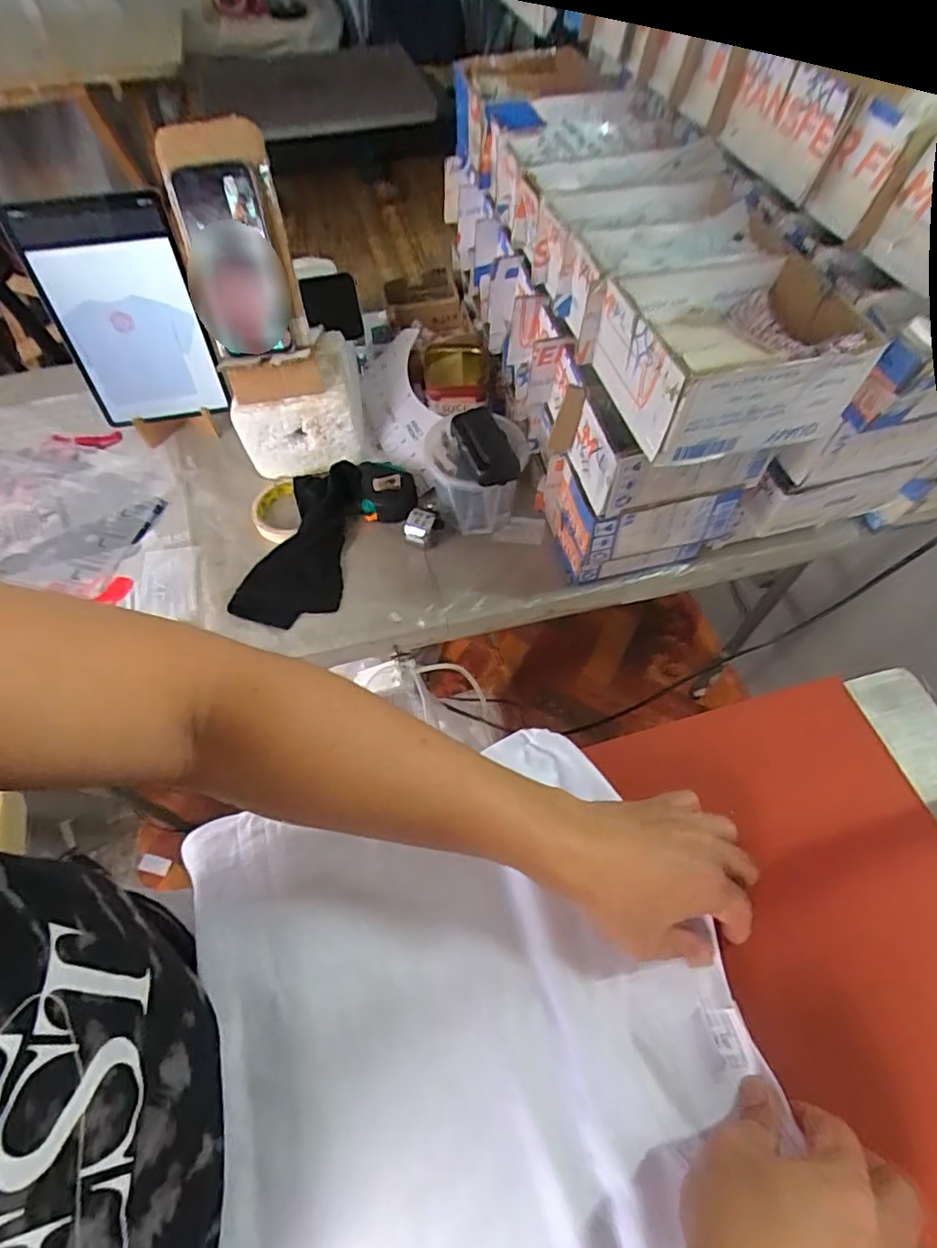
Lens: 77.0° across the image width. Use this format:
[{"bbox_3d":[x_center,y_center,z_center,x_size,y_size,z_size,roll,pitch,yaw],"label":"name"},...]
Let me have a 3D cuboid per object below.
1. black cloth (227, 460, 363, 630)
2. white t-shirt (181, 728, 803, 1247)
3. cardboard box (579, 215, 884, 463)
[{"bbox_3d":[-0.194,-0.098,0.698,0.119,0.036,0.216,11,61,6],"label":"black cloth"},{"bbox_3d":[0.004,0.290,0.332,0.306,0.039,0.424,-16,61,-9],"label":"white t-shirt"},{"bbox_3d":[0.188,-0.203,0.442,0.162,0.076,0.132,-13,61,-8],"label":"cardboard box"}]

